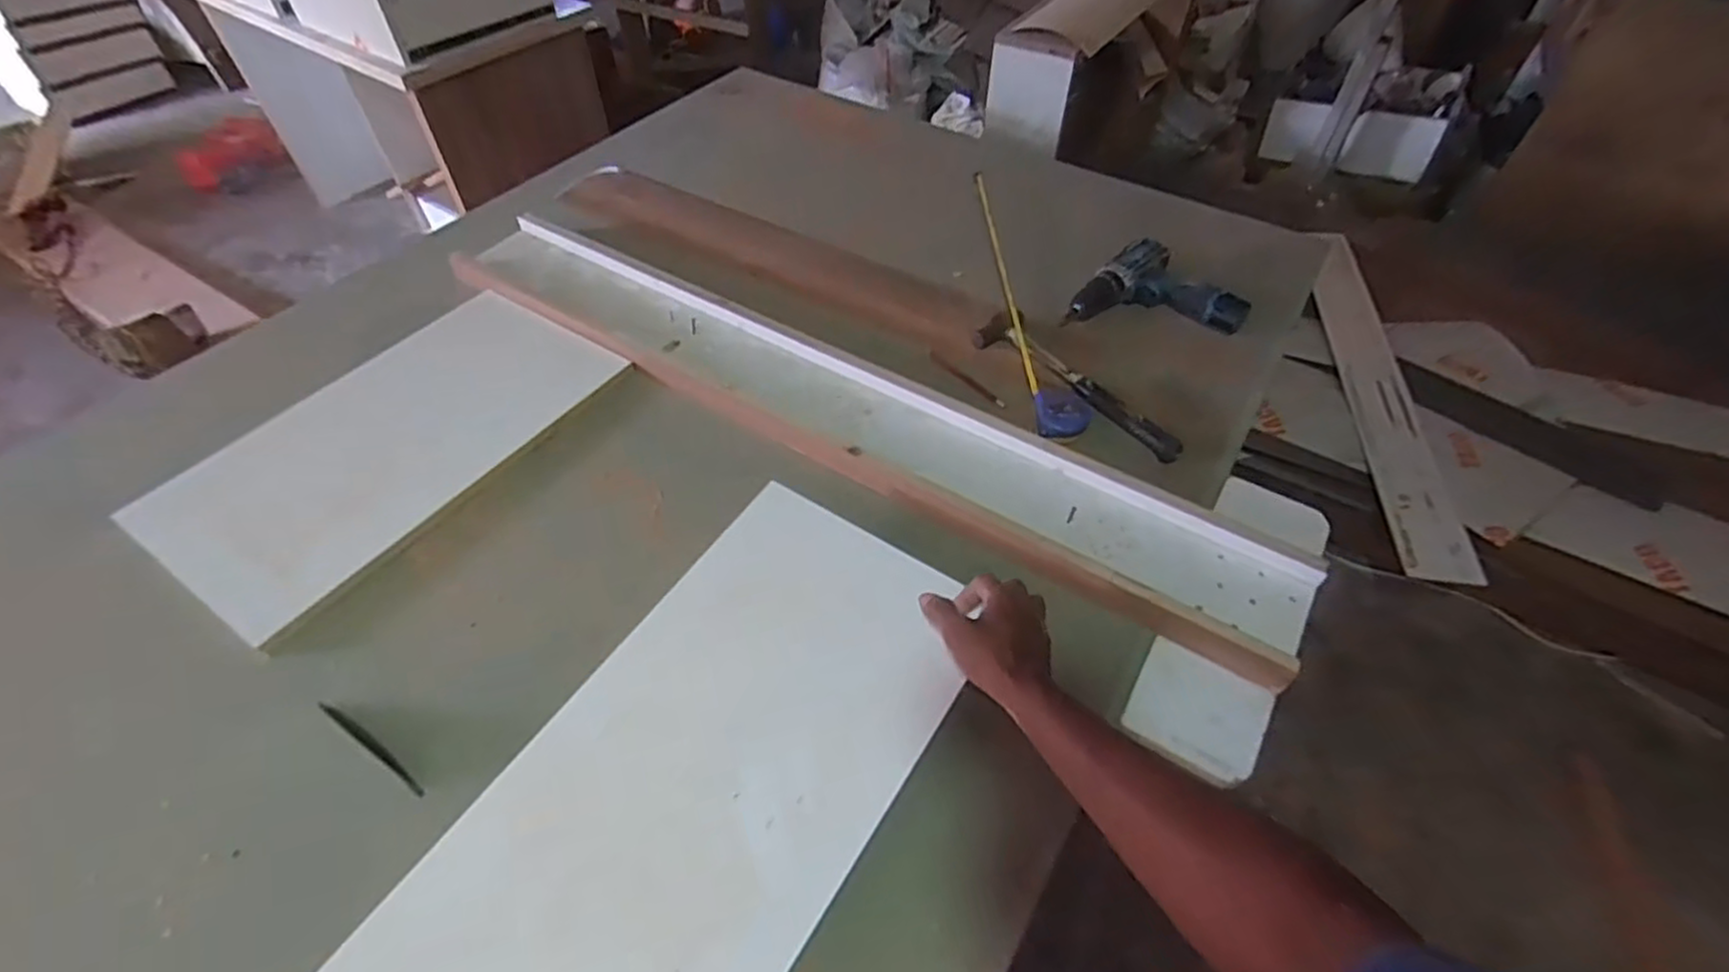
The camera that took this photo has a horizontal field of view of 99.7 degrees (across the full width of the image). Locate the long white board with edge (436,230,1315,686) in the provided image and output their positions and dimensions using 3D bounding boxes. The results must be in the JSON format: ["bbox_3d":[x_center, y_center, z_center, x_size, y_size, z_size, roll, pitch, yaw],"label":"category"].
[{"bbox_3d":[-0.071,-0.113,0.916,1.172,0.053,0.187,27,55,20],"label":"long white board with edge"}]

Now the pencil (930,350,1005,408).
[{"bbox_3d":[0.135,-0.141,0.970,0.011,0.008,0.137,-31,55,-23],"label":"pencil"}]

